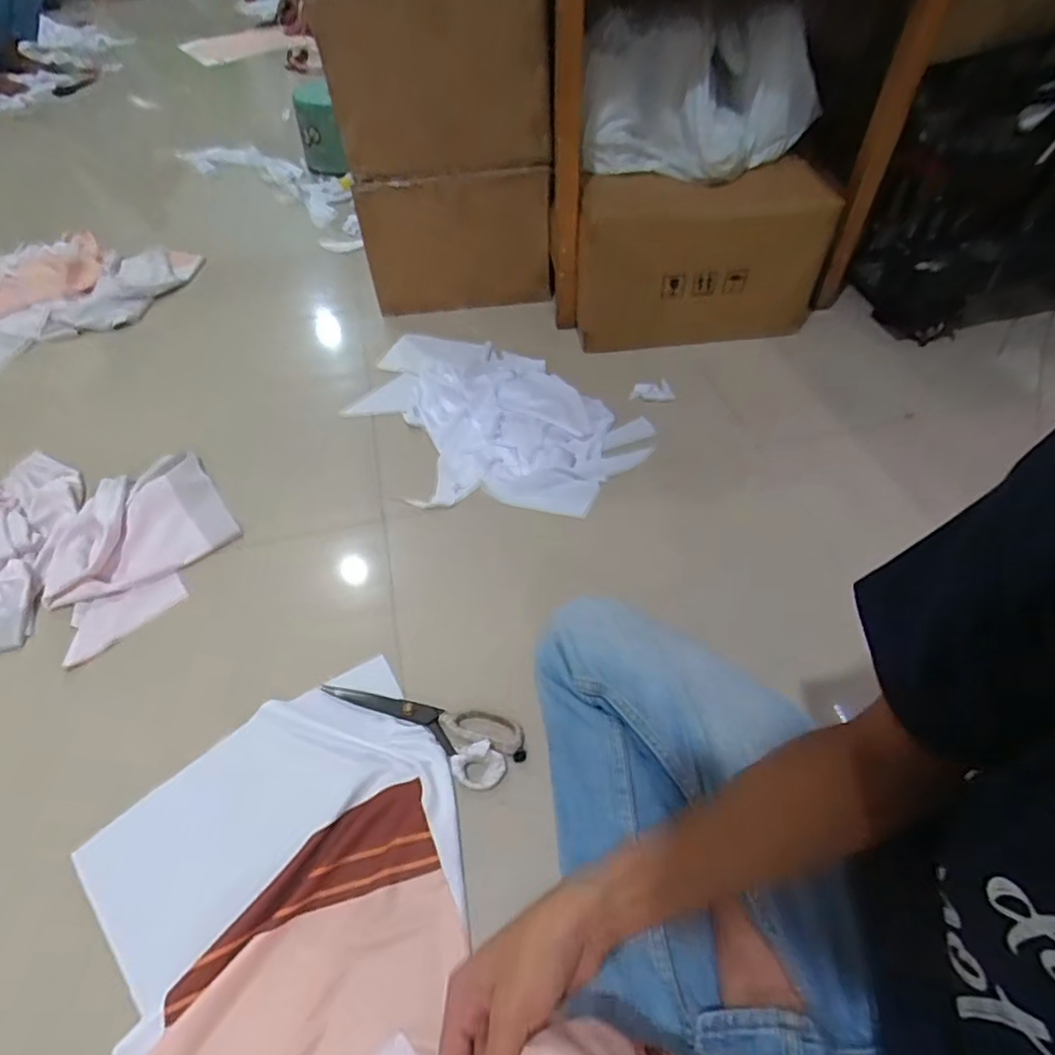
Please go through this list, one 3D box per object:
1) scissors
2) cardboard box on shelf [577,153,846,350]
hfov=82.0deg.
[{"bbox_3d":[-0.125,0.230,0.677,0.239,0.015,0.080,8,51,9],"label":"scissors"},{"bbox_3d":[0.314,-0.509,1.131,0.459,0.226,0.201,-4,50,-1],"label":"cardboard box on shelf"}]

